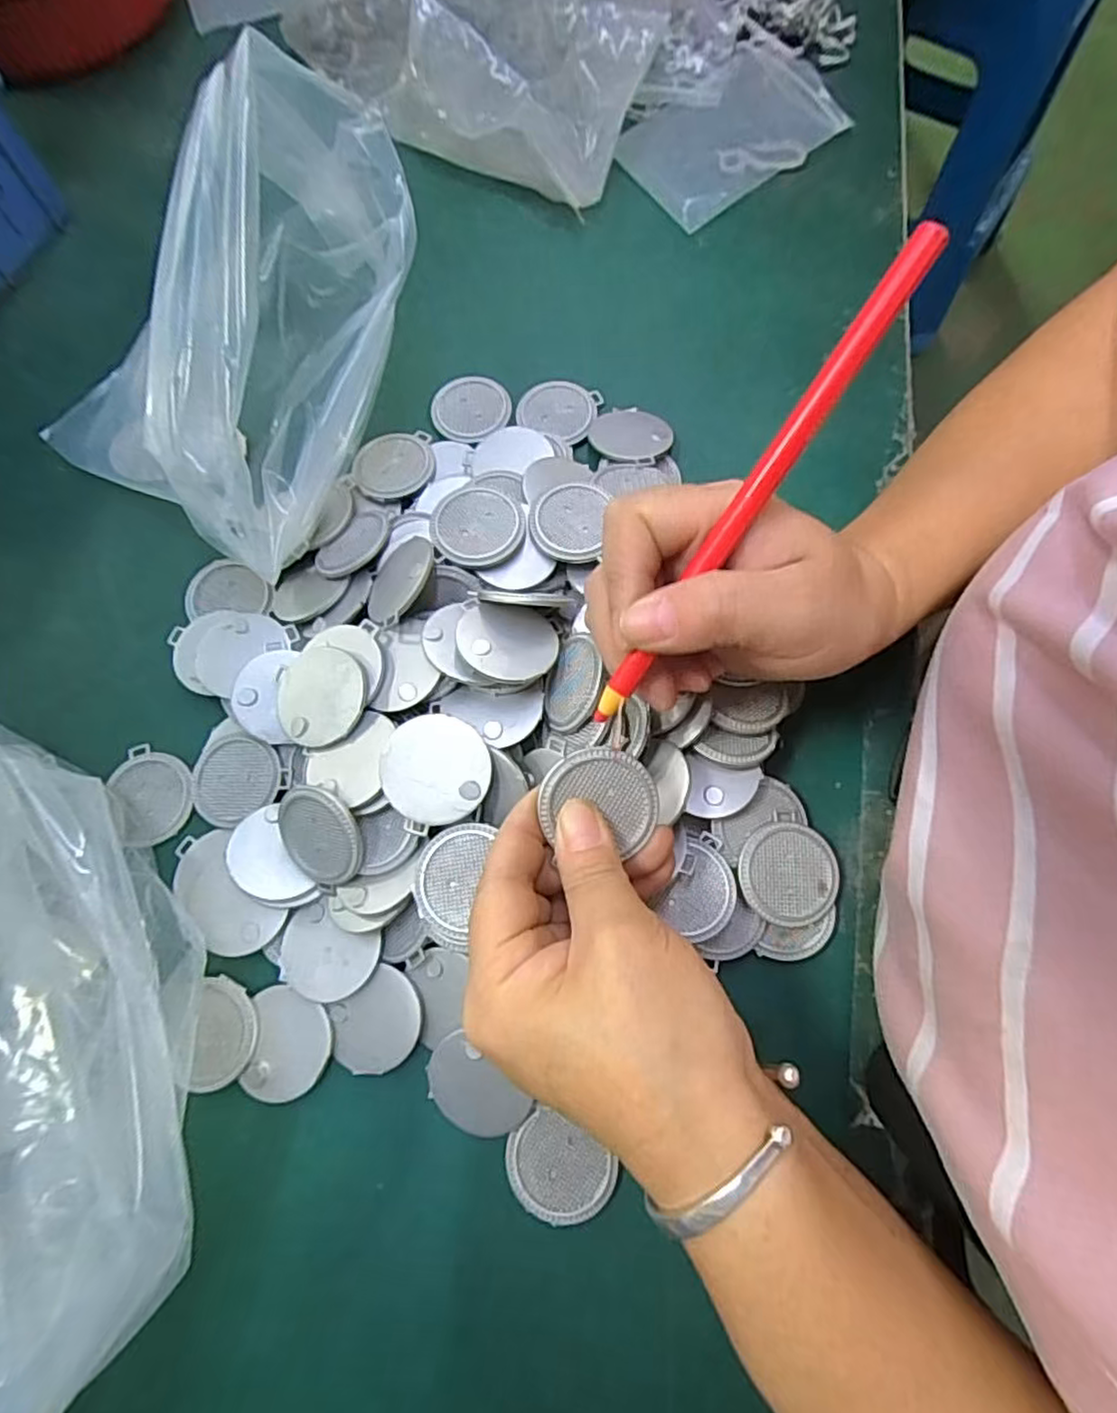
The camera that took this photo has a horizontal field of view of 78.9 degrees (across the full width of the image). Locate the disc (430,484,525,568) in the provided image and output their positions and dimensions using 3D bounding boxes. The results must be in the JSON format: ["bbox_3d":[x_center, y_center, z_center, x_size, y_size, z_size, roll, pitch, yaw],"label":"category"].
[{"bbox_3d":[-0.035,-0.079,0.298,0.039,0.009,0.040,0,73,1],"label":"disc"}]

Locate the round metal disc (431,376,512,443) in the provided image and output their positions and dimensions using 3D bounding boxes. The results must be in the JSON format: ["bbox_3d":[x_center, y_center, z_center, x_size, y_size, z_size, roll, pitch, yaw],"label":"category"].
[{"bbox_3d":[-0.046,-0.154,0.352,0.038,0.004,0.041,0,73,1],"label":"round metal disc"}]

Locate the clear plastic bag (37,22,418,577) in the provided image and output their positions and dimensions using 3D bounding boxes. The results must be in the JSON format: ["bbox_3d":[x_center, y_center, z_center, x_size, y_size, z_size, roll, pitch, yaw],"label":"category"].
[{"bbox_3d":[-0.129,-0.156,0.293,0.098,0.122,0.165,23,75,8],"label":"clear plastic bag"}]

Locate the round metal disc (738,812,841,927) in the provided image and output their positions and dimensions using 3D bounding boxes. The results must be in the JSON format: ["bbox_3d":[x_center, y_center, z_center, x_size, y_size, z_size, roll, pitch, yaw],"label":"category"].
[{"bbox_3d":[0.092,0.067,0.270,0.039,0.004,0.039,1,76,-5],"label":"round metal disc"}]

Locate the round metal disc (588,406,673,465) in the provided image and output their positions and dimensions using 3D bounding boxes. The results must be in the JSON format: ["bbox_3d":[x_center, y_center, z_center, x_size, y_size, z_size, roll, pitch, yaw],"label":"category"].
[{"bbox_3d":[0.036,-0.135,0.339,0.040,0.004,0.038,-3,56,4],"label":"round metal disc"}]

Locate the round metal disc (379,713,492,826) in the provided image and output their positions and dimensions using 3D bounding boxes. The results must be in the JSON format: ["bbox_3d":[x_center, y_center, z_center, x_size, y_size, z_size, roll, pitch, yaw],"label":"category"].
[{"bbox_3d":[-0.046,0.023,0.254,0.040,0.004,0.039,0,83,-2],"label":"round metal disc"}]

